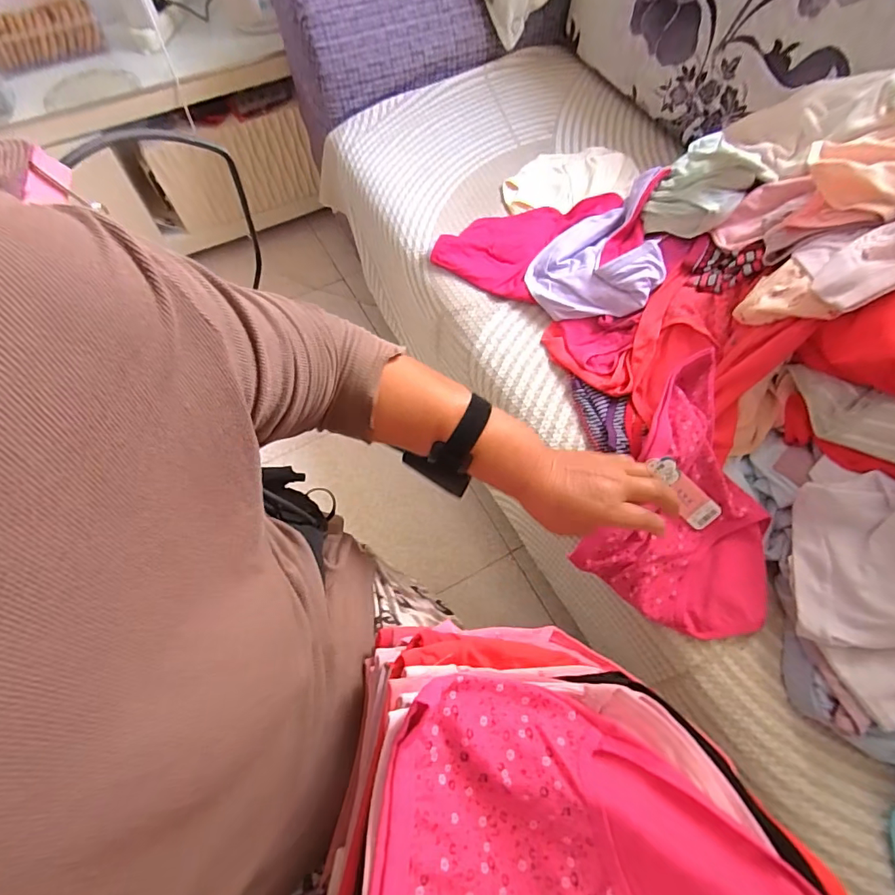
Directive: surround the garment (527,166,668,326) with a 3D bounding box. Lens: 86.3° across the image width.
[{"bbox_3d":[0.200,-0.268,0.640,0.161,0.081,0.221,13,64,8],"label":"garment"}]

